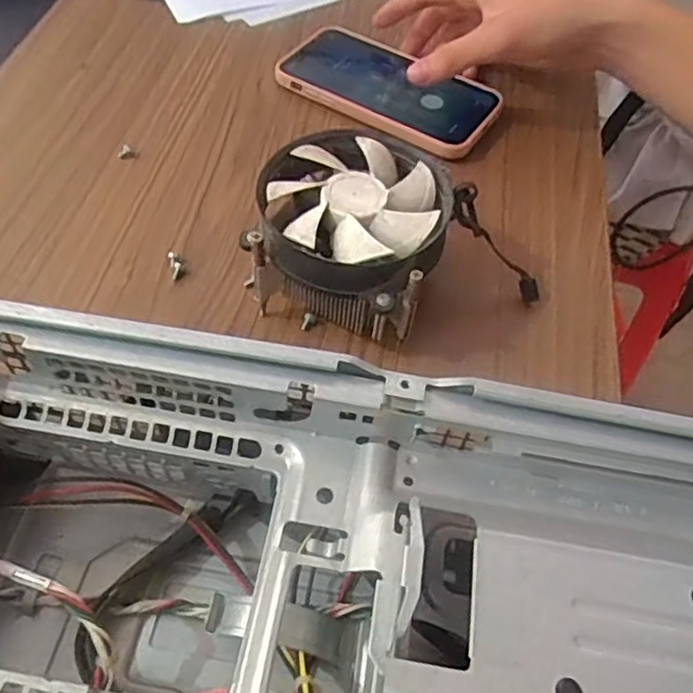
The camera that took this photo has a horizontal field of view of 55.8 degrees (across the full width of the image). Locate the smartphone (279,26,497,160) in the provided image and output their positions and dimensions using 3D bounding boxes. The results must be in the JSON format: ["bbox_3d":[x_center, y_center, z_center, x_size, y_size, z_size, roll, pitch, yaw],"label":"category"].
[{"bbox_3d":[0.033,-0.186,0.467,0.152,0.014,0.078,30,60,17],"label":"smartphone"}]

